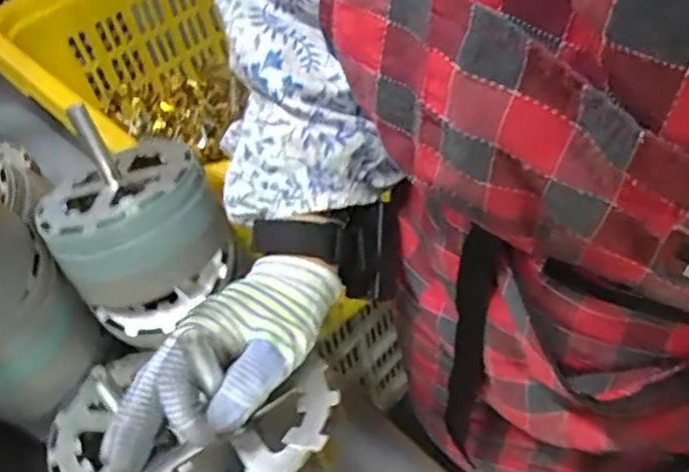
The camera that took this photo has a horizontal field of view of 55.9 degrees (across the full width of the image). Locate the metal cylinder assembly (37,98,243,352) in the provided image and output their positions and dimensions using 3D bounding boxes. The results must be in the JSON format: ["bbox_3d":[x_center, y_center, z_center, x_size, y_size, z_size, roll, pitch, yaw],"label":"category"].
[{"bbox_3d":[-0.167,-0.009,0.518,0.124,0.144,0.124,-31,50,-22],"label":"metal cylinder assembly"}]

